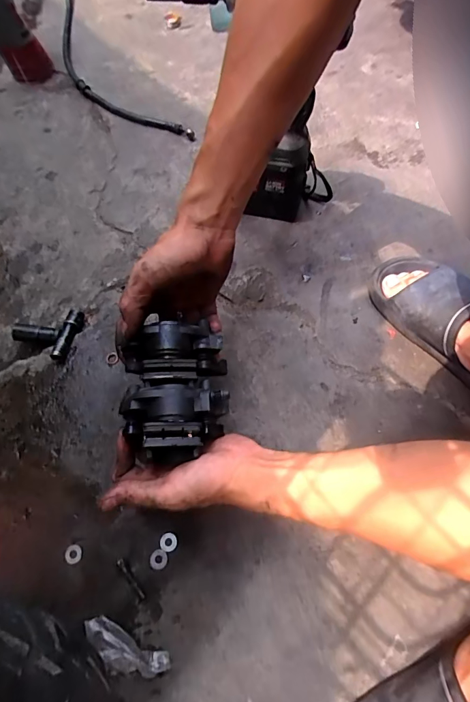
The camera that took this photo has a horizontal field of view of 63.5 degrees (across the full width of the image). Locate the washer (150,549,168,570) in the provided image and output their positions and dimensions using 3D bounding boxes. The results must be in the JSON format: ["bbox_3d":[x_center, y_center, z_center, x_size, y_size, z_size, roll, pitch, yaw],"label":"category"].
[{"bbox_3d":[-0.083,0.227,0.413,0.019,0.004,0.019,0,66,1],"label":"washer"}]

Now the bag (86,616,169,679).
[{"bbox_3d":[-0.111,0.300,0.376,0.091,0.011,0.035,21,68,10],"label":"bag"}]

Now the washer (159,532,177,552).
[{"bbox_3d":[-0.073,0.209,0.416,0.018,0.004,0.018,0,66,1],"label":"washer"}]

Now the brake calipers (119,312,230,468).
[{"bbox_3d":[-0.057,0.037,0.362,0.093,0.067,0.125,-5,66,-1],"label":"brake calipers"}]

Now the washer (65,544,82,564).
[{"bbox_3d":[-0.176,0.221,0.413,0.017,0.004,0.019,-19,67,-7],"label":"washer"}]

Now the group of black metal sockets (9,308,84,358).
[{"bbox_3d":[-0.254,-0.033,0.517,0.080,0.024,0.072,19,68,9],"label":"group of black metal sockets"}]

